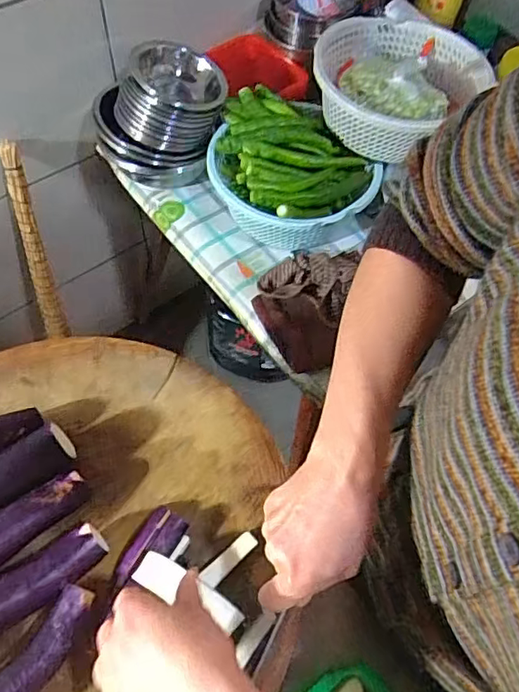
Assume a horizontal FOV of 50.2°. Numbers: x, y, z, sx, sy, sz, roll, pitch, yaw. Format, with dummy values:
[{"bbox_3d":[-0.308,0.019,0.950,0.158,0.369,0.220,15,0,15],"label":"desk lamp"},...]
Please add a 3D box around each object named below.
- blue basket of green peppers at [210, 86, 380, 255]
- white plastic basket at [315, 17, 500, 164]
[{"bbox_3d":[0.051,-0.283,0.907,0.226,0.124,0.271,-37,69,-21],"label":"blue basket of green peppers"},{"bbox_3d":[0.213,-0.428,0.890,0.239,0.092,0.276,40,66,17],"label":"white plastic basket"}]

